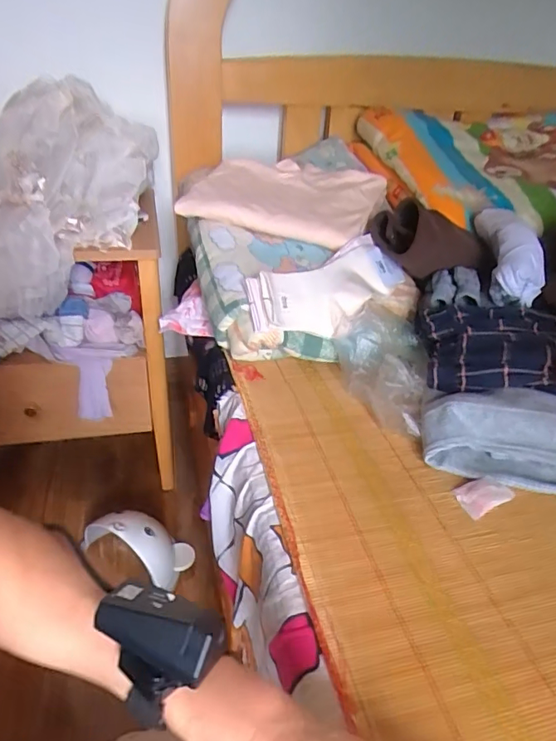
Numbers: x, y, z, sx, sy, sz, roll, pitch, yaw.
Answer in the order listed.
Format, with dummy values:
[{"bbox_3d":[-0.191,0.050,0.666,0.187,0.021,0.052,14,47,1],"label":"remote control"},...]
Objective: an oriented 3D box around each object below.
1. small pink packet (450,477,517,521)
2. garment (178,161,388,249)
[{"bbox_3d":[0.203,0.124,0.502,0.054,0.008,0.037,-14,35,-24],"label":"small pink packet"},{"bbox_3d":[0.003,-0.283,0.854,0.322,0.081,0.235,13,33,14],"label":"garment"}]

